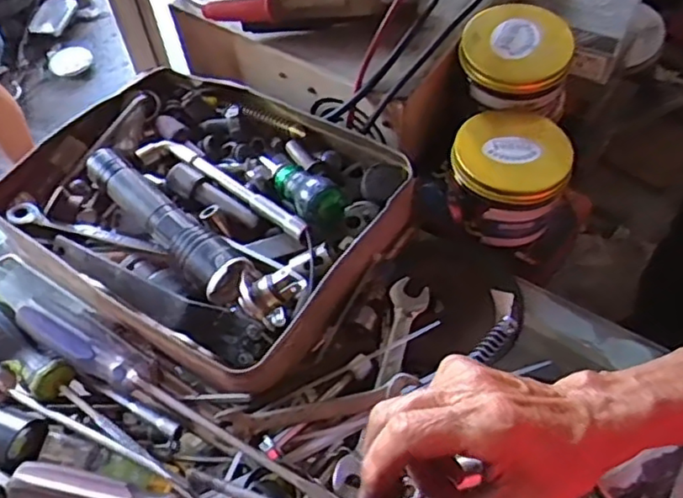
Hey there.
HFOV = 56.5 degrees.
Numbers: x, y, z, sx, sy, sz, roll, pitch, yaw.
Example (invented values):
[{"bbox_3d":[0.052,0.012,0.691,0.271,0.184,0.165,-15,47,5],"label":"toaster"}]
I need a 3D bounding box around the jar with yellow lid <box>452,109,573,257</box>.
[{"bbox_3d":[0.121,-0.052,0.470,0.081,0.072,0.084,0,57,0],"label":"jar with yellow lid"}]

